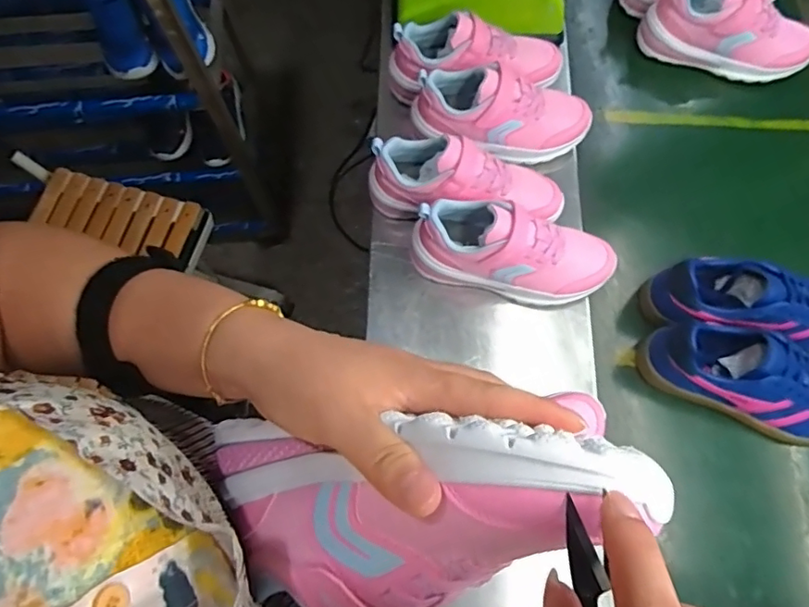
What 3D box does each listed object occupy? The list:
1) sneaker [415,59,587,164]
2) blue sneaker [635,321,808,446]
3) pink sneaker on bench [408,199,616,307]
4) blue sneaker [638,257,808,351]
[{"bbox_3d":[0.123,-0.236,0.684,0.219,0.102,0.083,11,72,-8],"label":"sneaker"},{"bbox_3d":[0.399,0.087,0.602,0.257,0.084,0.084,18,74,8],"label":"blue sneaker"},{"bbox_3d":[0.122,-0.063,0.618,0.228,0.087,0.085,11,73,6],"label":"pink sneaker on bench"},{"bbox_3d":[0.415,0.004,0.630,0.246,0.088,0.078,12,73,6],"label":"blue sneaker"}]

